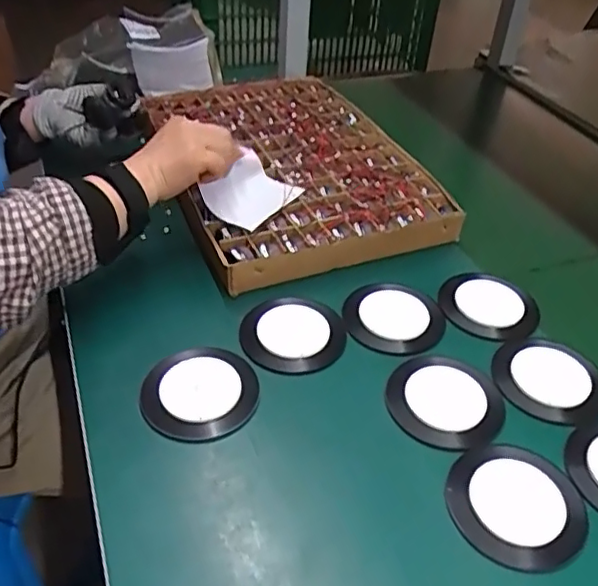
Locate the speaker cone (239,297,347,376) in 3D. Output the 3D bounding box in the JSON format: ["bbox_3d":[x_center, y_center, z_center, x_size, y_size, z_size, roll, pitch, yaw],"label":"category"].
[{"bbox_3d":[-0.005,0.039,0.583,0.097,0.014,0.088,-1,40,-4],"label":"speaker cone"}]

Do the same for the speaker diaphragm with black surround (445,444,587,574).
[{"bbox_3d":[0.164,0.157,0.455,0.092,0.012,0.095,2,40,-1],"label":"speaker diaphragm with black surround"}]

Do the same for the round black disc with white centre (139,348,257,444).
[{"bbox_3d":[-0.084,0.085,0.525,0.092,0.016,0.094,2,40,-1],"label":"round black disc with white centre"}]

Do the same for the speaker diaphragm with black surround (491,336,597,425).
[{"bbox_3d":[0.228,0.076,0.551,0.099,0.016,0.083,29,47,28],"label":"speaker diaphragm with black surround"}]

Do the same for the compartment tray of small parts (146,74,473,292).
[{"bbox_3d":[-0.019,-0.175,0.801,0.304,0.050,0.429,-14,43,-18],"label":"compartment tray of small parts"}]

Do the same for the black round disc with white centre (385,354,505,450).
[{"bbox_3d":[0.127,0.092,0.527,0.097,0.018,0.086,13,41,12],"label":"black round disc with white centre"}]

